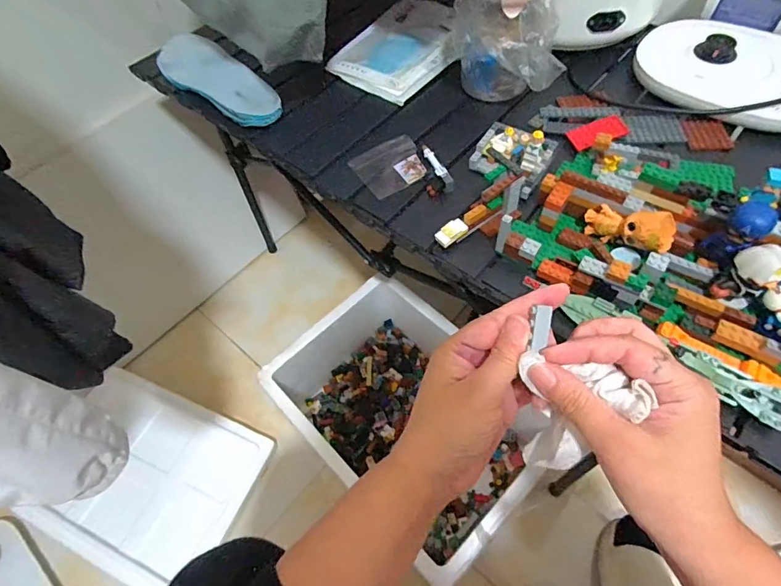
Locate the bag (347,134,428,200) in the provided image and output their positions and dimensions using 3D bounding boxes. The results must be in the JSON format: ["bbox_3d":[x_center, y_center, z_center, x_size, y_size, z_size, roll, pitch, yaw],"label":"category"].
[{"bbox_3d":[0.001,-0.156,0.542,0.082,0.006,0.078,-28,59,-13],"label":"bag"}]

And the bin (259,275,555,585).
[{"bbox_3d":[0.024,0.198,0.757,0.295,0.187,0.444,-39,62,-19],"label":"bin"}]

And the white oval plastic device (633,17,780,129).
[{"bbox_3d":[0.441,-0.286,0.567,0.234,0.036,0.191,29,64,21],"label":"white oval plastic device"}]

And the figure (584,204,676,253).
[{"bbox_3d":[0.226,-0.064,0.427,0.035,0.038,0.076,-42,41,-21],"label":"figure"}]

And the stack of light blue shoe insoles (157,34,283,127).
[{"bbox_3d":[-0.257,-0.313,0.646,0.091,0.012,0.287,-38,62,-19],"label":"stack of light blue shoe insoles"}]

